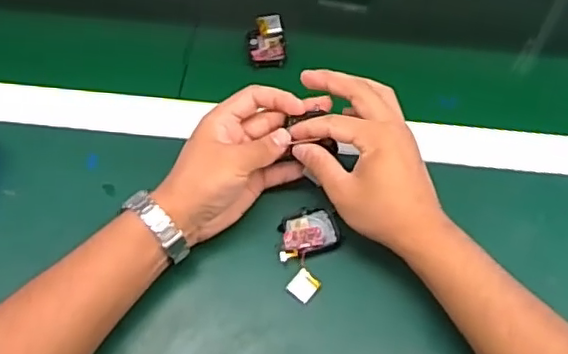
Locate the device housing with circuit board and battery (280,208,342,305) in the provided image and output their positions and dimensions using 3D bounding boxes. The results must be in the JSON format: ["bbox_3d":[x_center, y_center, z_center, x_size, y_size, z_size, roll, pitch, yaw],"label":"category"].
[{"bbox_3d":[0.022,0.059,0.482,0.047,0.014,0.076,-3,60,1],"label":"device housing with circuit board and battery"}]

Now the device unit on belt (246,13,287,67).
[{"bbox_3d":[-0.017,-0.133,0.590,0.037,0.018,0.053,-8,60,-2],"label":"device unit on belt"}]

